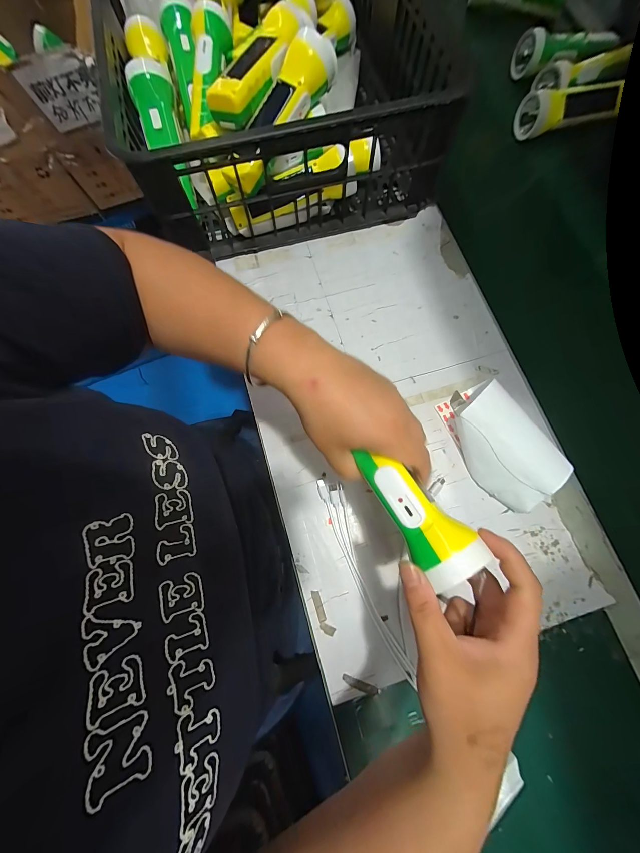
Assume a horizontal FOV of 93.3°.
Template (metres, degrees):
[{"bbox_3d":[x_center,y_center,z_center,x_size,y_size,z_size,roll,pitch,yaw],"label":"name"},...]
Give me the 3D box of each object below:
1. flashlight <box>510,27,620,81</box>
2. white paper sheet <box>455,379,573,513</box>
[{"bbox_3d":[0.380,-0.578,0.466,0.148,0.051,0.039,-7,76,0],"label":"flashlight"},{"bbox_3d":[0.199,0.024,0.334,0.073,0.041,0.130,-35,78,-7],"label":"white paper sheet"}]

